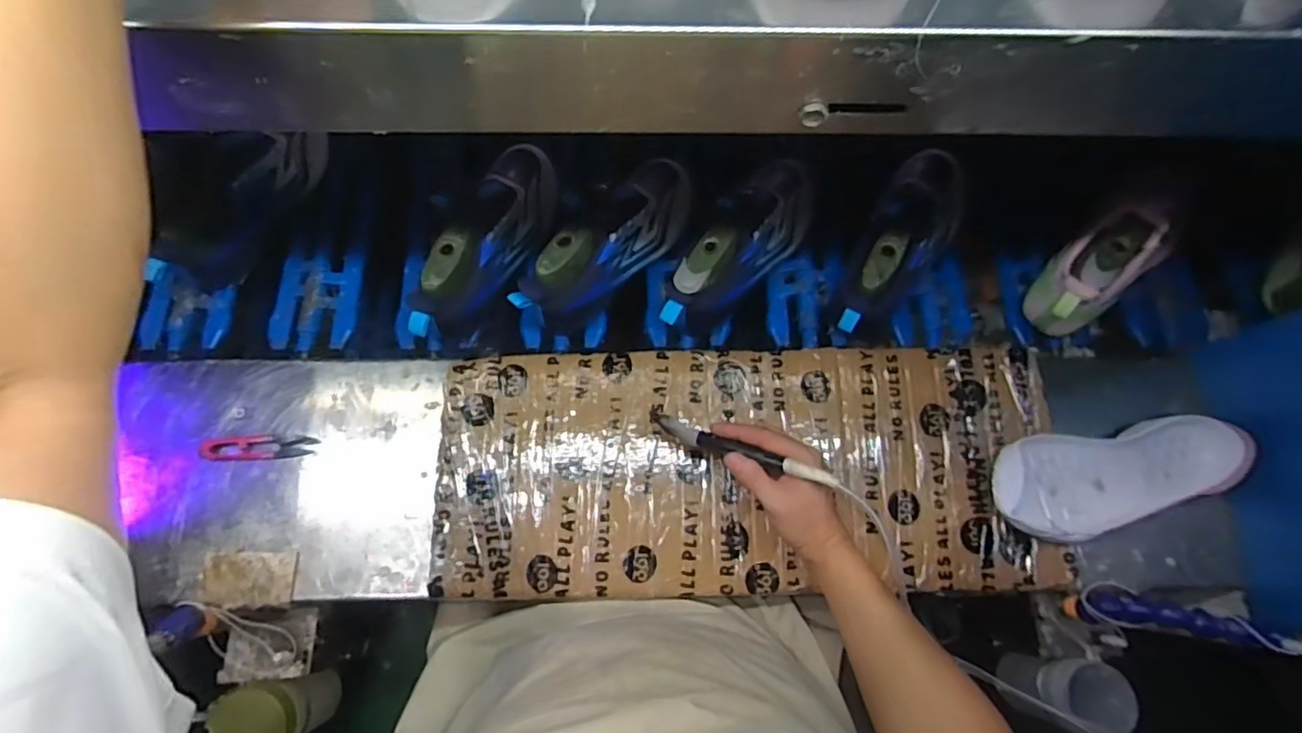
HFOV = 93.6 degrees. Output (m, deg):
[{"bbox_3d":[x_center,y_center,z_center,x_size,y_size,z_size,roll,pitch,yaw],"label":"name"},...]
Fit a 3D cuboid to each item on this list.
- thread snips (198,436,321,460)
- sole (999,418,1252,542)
[{"bbox_3d":[-0.387,0.080,0.603,0.109,0.007,0.023,-1,75,-2],"label":"thread snips"},{"bbox_3d":[0.451,0.108,0.592,0.250,0.045,0.096,-8,75,-4],"label":"sole"}]

